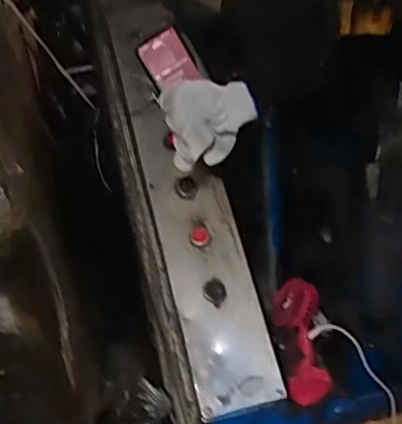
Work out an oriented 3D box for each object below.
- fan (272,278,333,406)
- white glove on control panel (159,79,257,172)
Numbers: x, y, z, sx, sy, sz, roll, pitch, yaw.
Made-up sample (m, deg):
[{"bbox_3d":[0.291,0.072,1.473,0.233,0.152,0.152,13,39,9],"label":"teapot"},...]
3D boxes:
[{"bbox_3d":[0.159,0.200,0.934,0.074,0.058,0.207,-6,45,2],"label":"fan"},{"bbox_3d":[0.009,-0.121,0.825,0.124,0.126,0.058,-12,29,-8],"label":"white glove on control panel"}]

